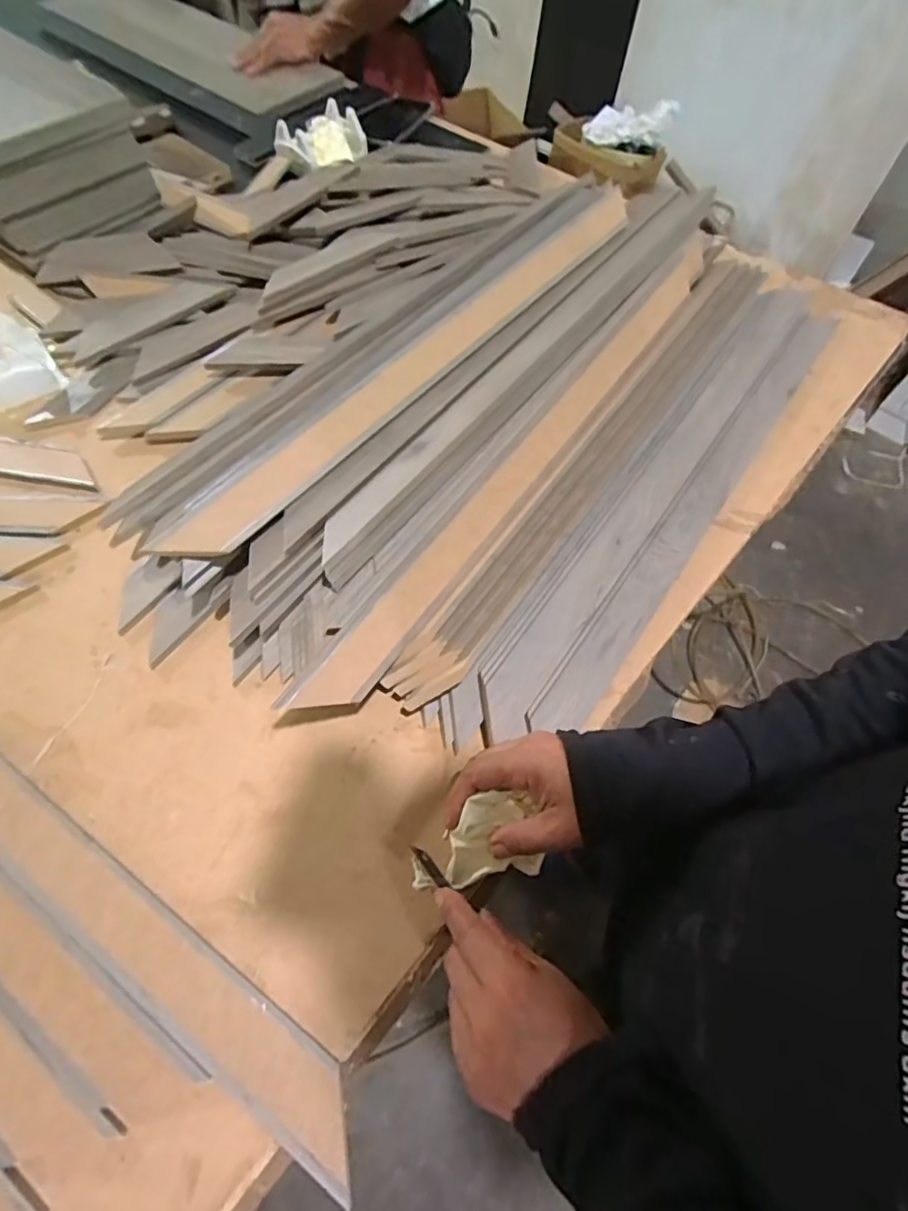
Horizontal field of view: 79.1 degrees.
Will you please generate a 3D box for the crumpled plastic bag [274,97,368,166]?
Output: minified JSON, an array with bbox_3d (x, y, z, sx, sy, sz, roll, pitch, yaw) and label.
[{"bbox_3d":[-0.197,-0.701,0.824,0.120,0.038,0.085,-36,69,-19],"label":"crumpled plastic bag"}]

